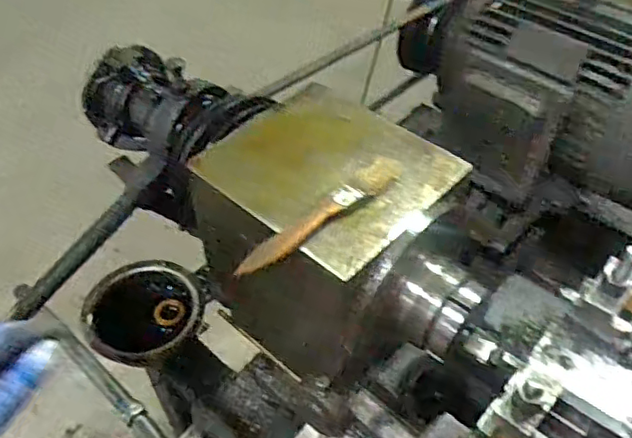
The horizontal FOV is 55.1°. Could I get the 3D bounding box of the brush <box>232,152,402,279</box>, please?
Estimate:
[{"bbox_3d":[0.009,-0.004,0.436,0.024,0.011,0.152,35,56,28],"label":"brush"}]

